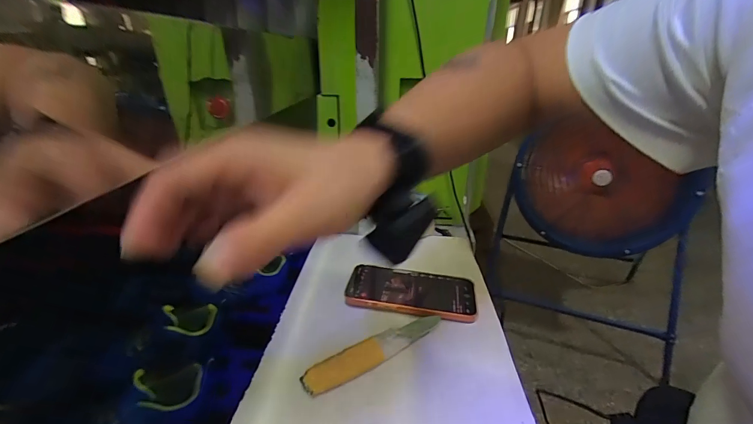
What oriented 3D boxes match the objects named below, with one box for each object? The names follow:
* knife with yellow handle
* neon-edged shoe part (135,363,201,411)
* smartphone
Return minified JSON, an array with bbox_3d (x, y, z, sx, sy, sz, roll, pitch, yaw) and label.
[{"bbox_3d":[0.004,0.140,0.360,0.166,0.024,0.027,-17,31,-33],"label":"knife with yellow handle"},{"bbox_3d":[-0.205,0.174,0.347,0.058,0.007,0.038,9,57,-33],"label":"neon-edged shoe part"},{"bbox_3d":[0.046,0.099,0.452,0.158,0.018,0.081,9,28,7],"label":"smartphone"}]

